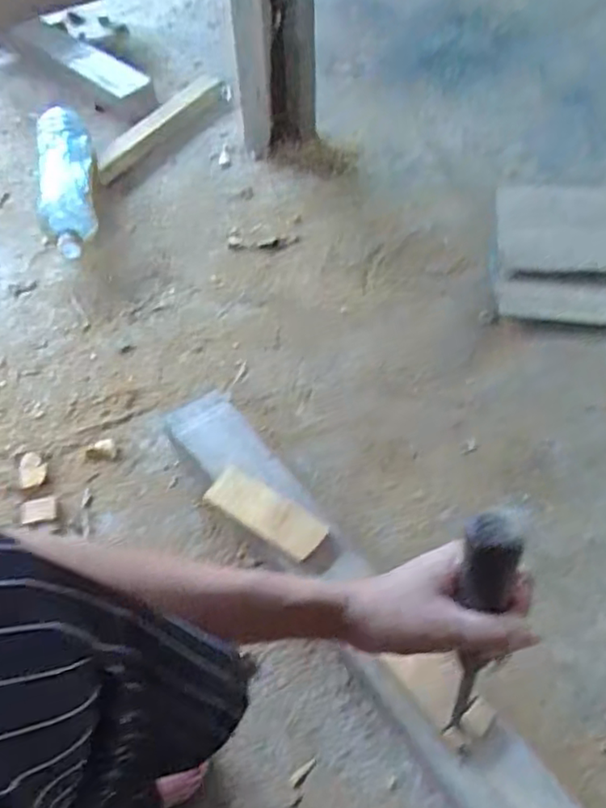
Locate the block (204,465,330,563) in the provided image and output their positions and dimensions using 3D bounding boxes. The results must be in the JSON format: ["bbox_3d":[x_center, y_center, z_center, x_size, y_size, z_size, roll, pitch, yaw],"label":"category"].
[{"bbox_3d":[-0.034,0.100,0.586,0.117,0.016,0.044,28,61,19],"label":"block"}]

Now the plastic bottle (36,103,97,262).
[{"bbox_3d":[-0.351,-0.335,0.924,0.077,0.078,0.323,-12,56,-7],"label":"plastic bottle"}]

